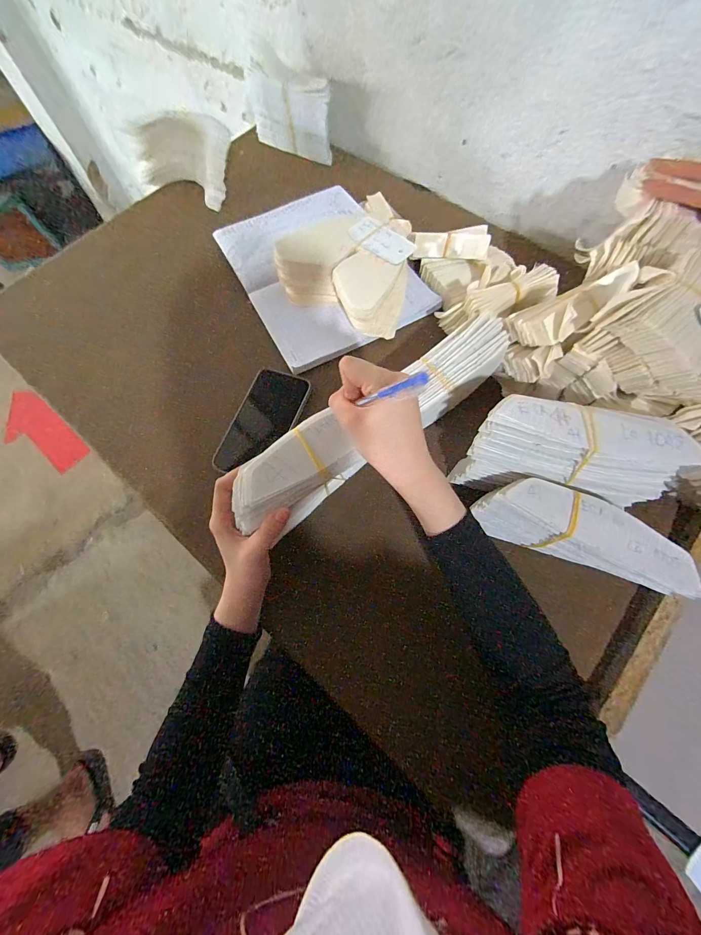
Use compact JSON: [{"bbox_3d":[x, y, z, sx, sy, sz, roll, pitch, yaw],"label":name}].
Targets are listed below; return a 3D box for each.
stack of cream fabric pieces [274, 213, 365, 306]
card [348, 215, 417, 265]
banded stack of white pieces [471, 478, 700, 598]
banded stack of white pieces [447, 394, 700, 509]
[{"bbox_3d":[-0.034,-0.319,0.521,0.148,0.068,0.086,-41,73,-12],"label":"stack of cream fabric pieces"},{"bbox_3d":[0.043,-0.342,0.509,0.107,0.007,0.059,37,73,11],"label":"card"},{"bbox_3d":[0.235,0.067,0.358,0.196,0.065,0.060,22,72,10],"label":"banded stack of white pieces"},{"bbox_3d":[0.226,-0.012,0.371,0.198,0.104,0.074,10,70,6],"label":"banded stack of white pieces"}]

